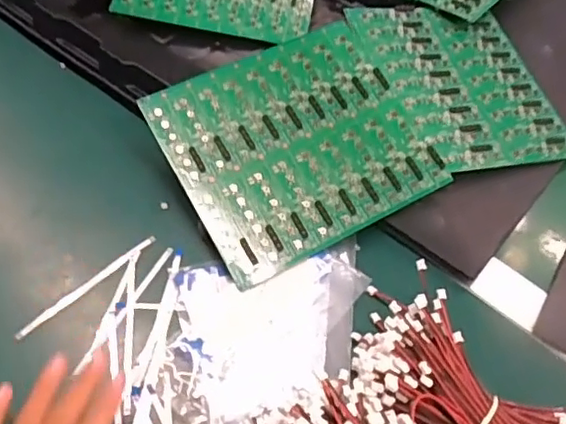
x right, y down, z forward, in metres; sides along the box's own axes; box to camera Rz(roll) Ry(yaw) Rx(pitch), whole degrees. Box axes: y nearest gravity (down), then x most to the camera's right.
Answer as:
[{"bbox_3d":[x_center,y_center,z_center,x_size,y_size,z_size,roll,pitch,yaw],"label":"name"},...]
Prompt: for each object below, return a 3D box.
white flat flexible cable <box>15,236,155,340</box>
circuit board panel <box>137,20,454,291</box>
[{"bbox_3d":[-0.145,0.053,0.446,0.009,0.006,0.119,39,60,22],"label":"white flat flexible cable"},{"bbox_3d":[0.012,-0.058,0.487,0.197,0.007,0.173,-26,75,-17],"label":"circuit board panel"}]

